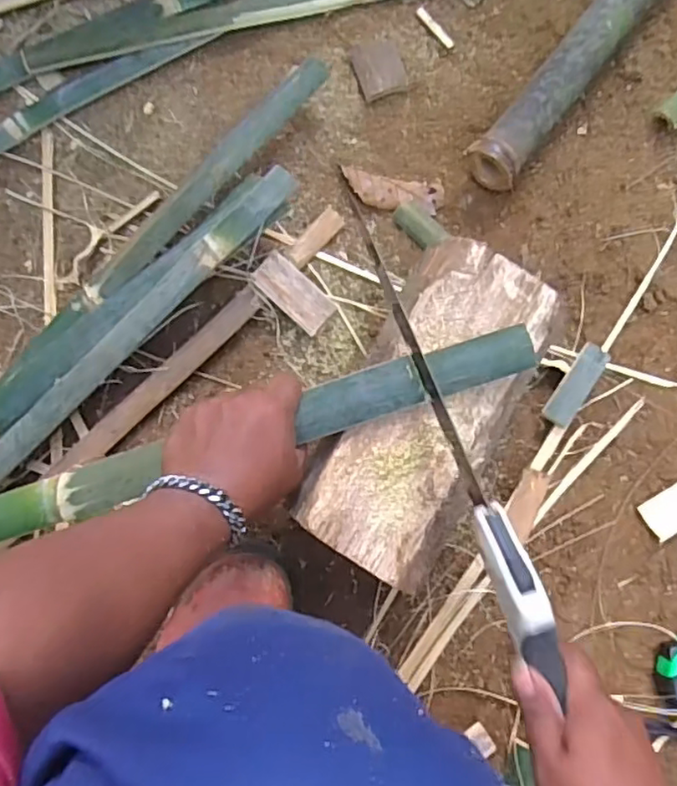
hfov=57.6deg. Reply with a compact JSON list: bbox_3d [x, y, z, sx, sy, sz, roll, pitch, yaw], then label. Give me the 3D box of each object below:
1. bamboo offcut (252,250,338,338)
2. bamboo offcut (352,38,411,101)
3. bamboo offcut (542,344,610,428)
[{"bbox_3d":[-0.043,-0.100,0.616,0.084,0.006,0.042,42,80,-10],"label":"bamboo offcut"},{"bbox_3d":[0.046,-0.351,0.661,0.054,0.017,0.063,-16,79,-4],"label":"bamboo offcut"},{"bbox_3d":[0.226,-0.008,0.586,0.030,0.008,0.084,31,90,-9],"label":"bamboo offcut"}]

